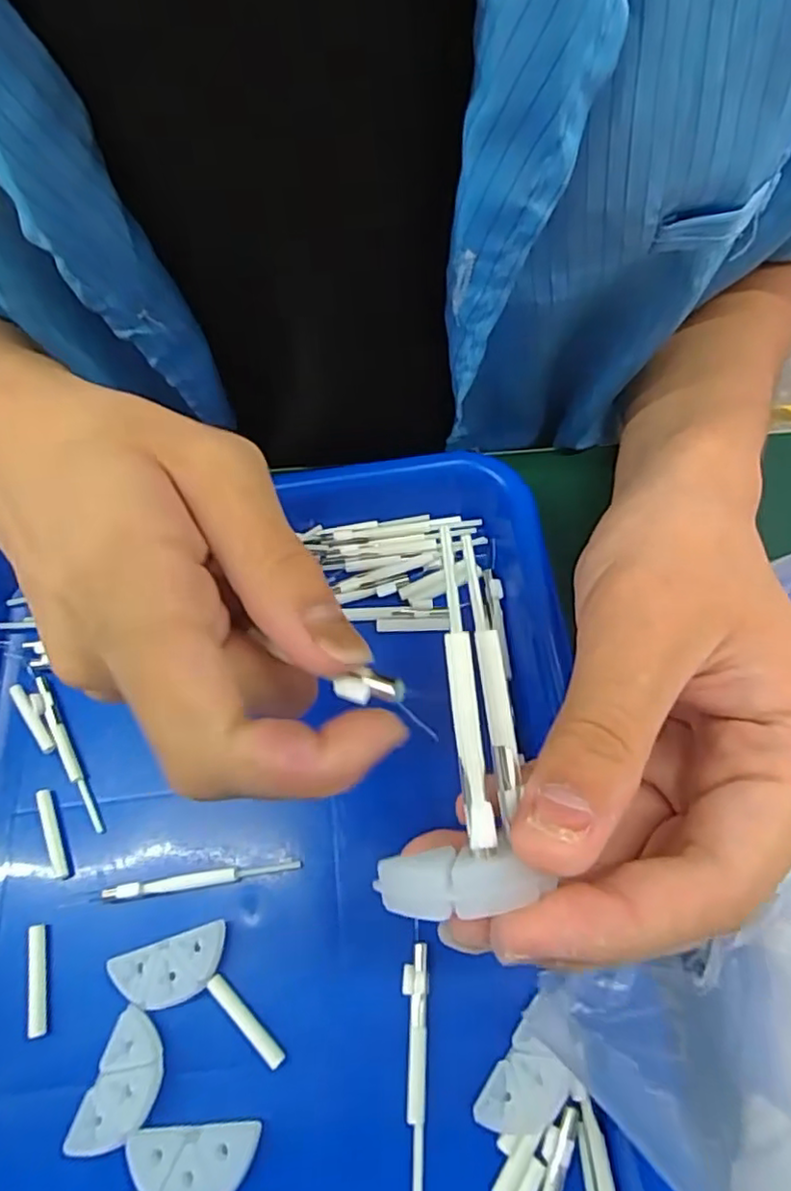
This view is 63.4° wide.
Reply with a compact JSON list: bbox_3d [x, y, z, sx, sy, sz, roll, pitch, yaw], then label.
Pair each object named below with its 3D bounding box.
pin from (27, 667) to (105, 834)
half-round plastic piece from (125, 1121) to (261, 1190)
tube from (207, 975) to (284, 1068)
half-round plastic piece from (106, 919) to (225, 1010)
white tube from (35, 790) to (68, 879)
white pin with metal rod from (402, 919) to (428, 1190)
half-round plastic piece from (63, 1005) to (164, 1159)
[{"bbox_3d":[-0.130,0.059,0.252,0.005,0.004,0.075,-30,67,-9],"label":"pin"},{"bbox_3d":[-0.061,0.170,0.191,0.038,0.005,0.018,-5,65,2],"label":"half-round plastic piece"},{"bbox_3d":[-0.049,0.138,0.208,0.034,0.004,0.006,39,74,19],"label":"tube"},{"bbox_3d":[-0.075,0.126,0.215,0.038,0.005,0.019,-18,65,-4],"label":"half-round plastic piece"},{"bbox_3d":[-0.129,0.089,0.239,0.005,0.004,0.034,-24,66,-7],"label":"white tube"},{"bbox_3d":[0.007,0.145,0.201,0.008,0.005,0.074,-2,65,4],"label":"white pin with metal rod"},{"bbox_3d":[-0.085,0.154,0.200,0.020,0.005,0.037,16,67,11],"label":"half-round plastic piece"}]

